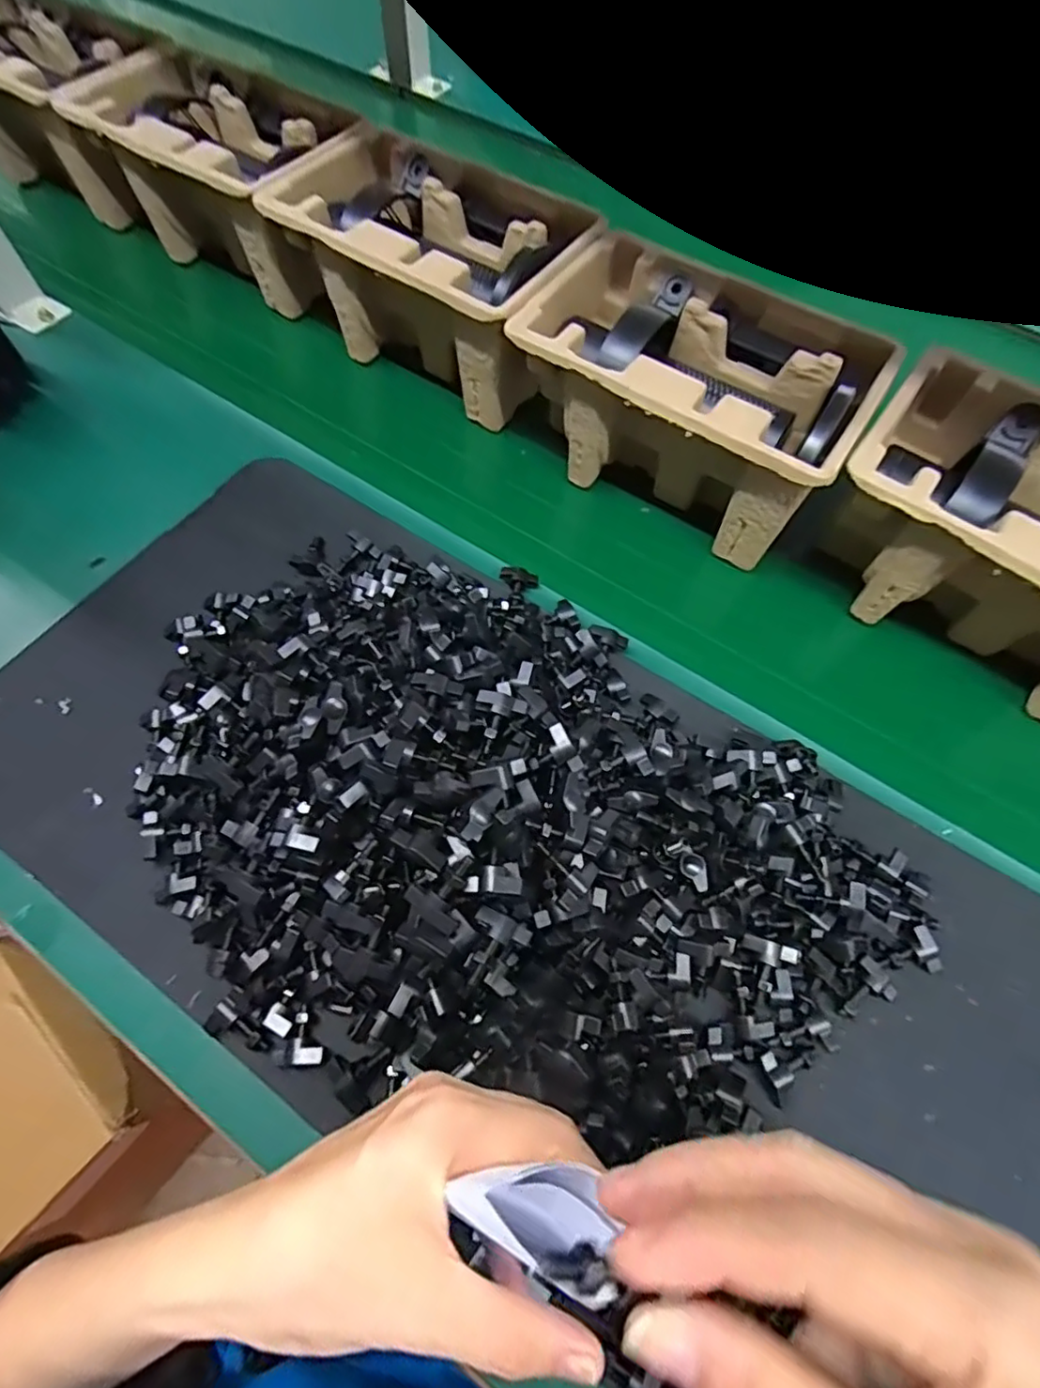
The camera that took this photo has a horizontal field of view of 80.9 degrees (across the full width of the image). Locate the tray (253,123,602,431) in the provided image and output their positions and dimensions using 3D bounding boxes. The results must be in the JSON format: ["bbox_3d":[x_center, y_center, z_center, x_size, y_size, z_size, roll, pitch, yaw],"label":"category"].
[{"bbox_3d":[-0.063,-0.326,0.484,0.229,0.109,0.145,31,65,16],"label":"tray"}]

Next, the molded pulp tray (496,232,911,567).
[{"bbox_3d":[0.116,-0.200,0.430,0.223,0.109,0.131,30,65,15],"label":"molded pulp tray"}]

